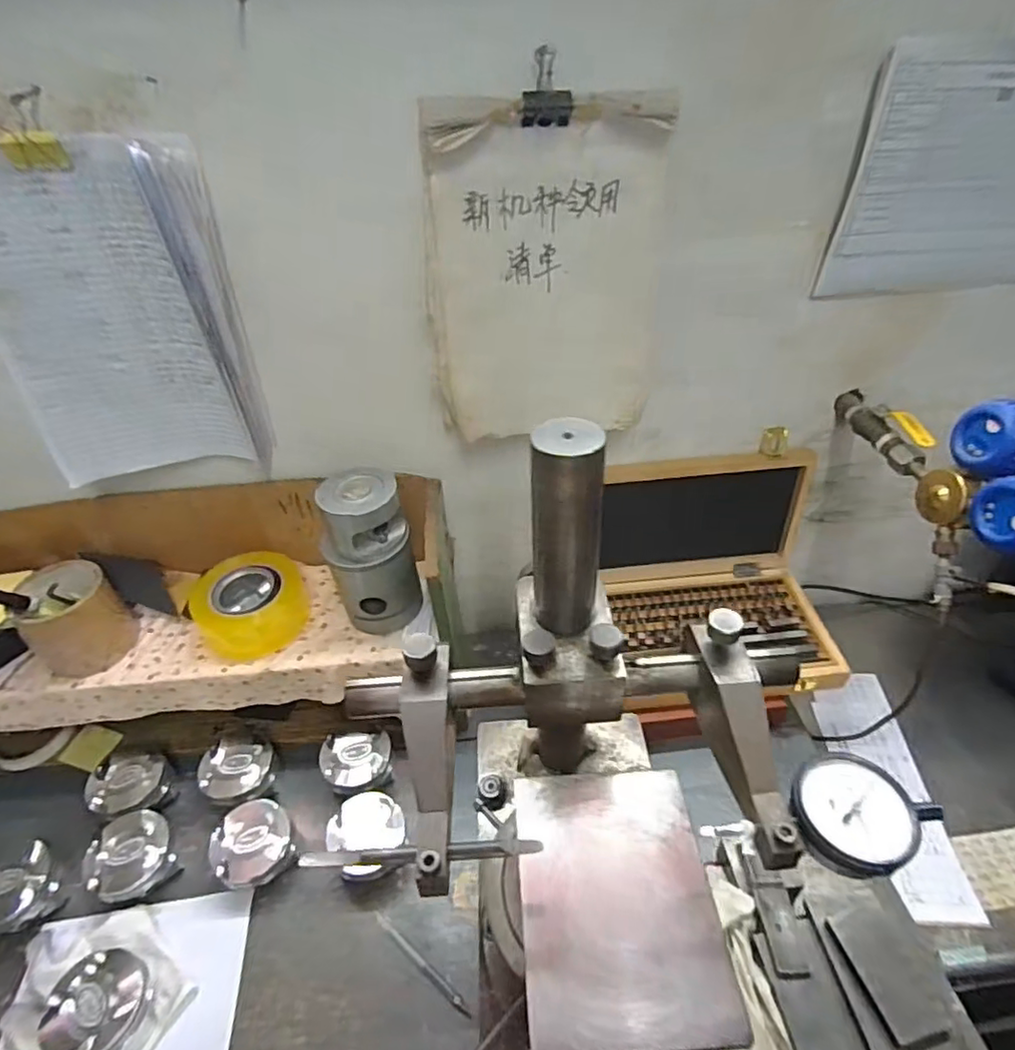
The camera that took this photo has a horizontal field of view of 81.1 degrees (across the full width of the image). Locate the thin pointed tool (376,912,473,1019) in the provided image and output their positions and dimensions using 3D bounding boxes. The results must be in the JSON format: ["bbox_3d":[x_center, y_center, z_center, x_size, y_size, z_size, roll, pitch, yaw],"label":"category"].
[{"bbox_3d":[-0.082,0.420,0.569,0.125,0.008,0.010,27,48,30],"label":"thin pointed tool"}]

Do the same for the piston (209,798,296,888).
[{"bbox_3d":[-0.266,0.337,0.623,0.076,0.059,0.070,-1,40,1],"label":"piston"}]

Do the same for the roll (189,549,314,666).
[{"bbox_3d":[-0.289,0.090,0.668,0.119,0.063,0.106,-21,44,-21],"label":"roll"}]

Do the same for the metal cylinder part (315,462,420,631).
[{"bbox_3d":[-0.147,0.033,0.637,0.092,0.171,0.079,-14,42,-14],"label":"metal cylinder part"}]

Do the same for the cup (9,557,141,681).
[{"bbox_3d":[-0.465,0.094,0.633,0.089,0.104,0.089,-1,40,1],"label":"cup"}]

